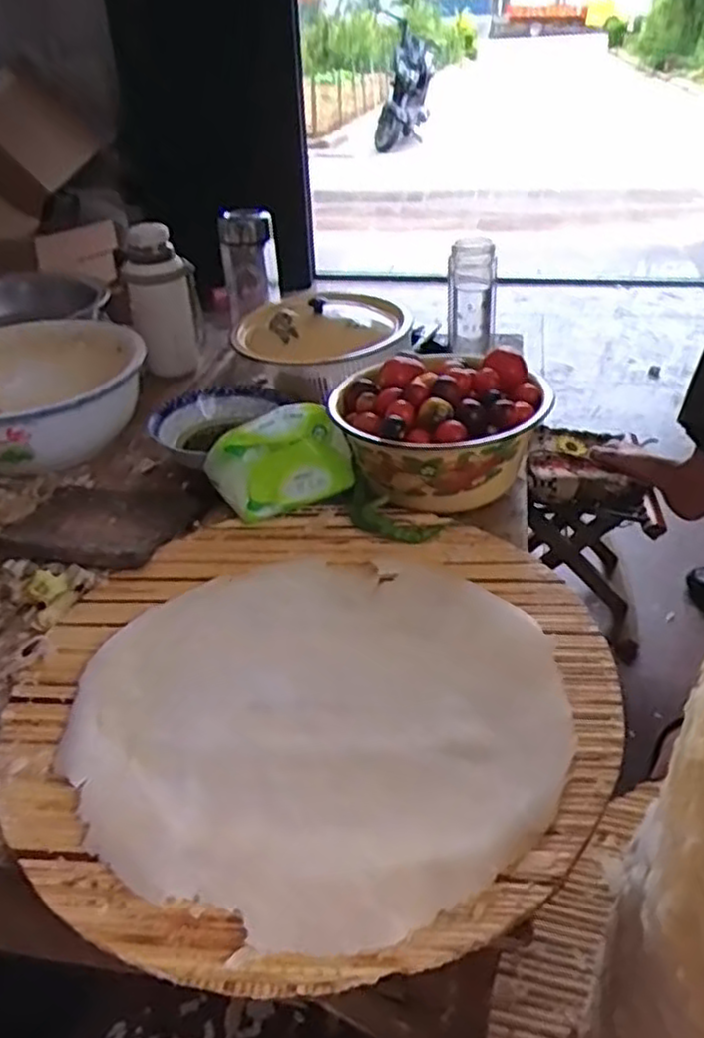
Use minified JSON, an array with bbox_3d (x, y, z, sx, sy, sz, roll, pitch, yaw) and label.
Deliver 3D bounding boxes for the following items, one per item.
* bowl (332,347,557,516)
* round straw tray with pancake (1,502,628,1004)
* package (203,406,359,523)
[{"bbox_3d":[0.095,-0.101,0.793,0.204,0.107,0.197,-2,35,2],"label":"bowl"},{"bbox_3d":[-0.032,0.116,0.578,0.429,0.030,0.455,-2,35,2],"label":"round straw tray with pancake"},{"bbox_3d":[-0.077,-0.066,0.785,0.140,0.079,0.092,-18,37,-19],"label":"package"}]

